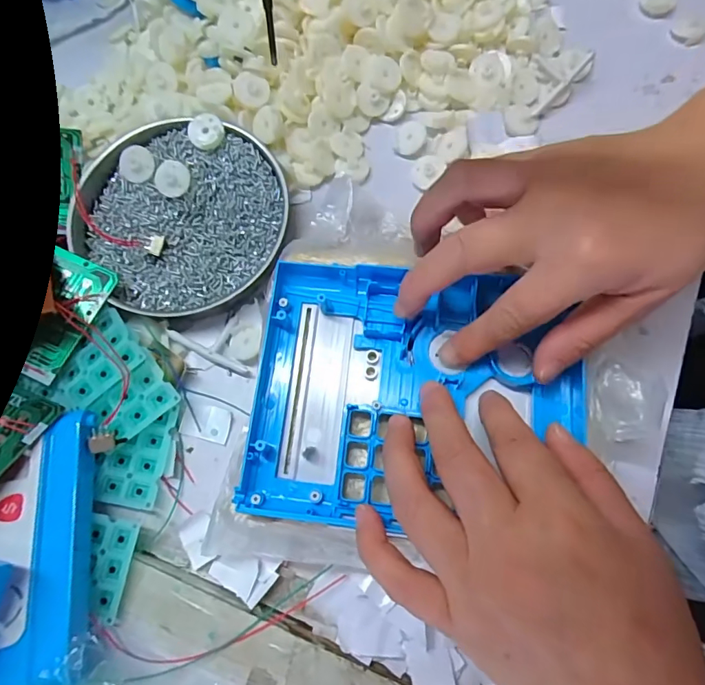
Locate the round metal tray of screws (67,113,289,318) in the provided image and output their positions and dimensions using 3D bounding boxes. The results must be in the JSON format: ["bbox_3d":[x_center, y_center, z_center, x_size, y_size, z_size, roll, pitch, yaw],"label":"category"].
[{"bbox_3d":[-0.113,-0.087,0.307,0.126,0.022,0.130,-1,75,3],"label":"round metal tray of screws"}]

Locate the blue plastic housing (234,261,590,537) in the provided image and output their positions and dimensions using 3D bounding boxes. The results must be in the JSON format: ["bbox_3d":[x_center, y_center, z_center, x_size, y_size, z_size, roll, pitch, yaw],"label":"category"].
[{"bbox_3d":[0.030,0.025,0.249,0.163,0.022,0.130,3,75,0],"label":"blue plastic housing"}]

